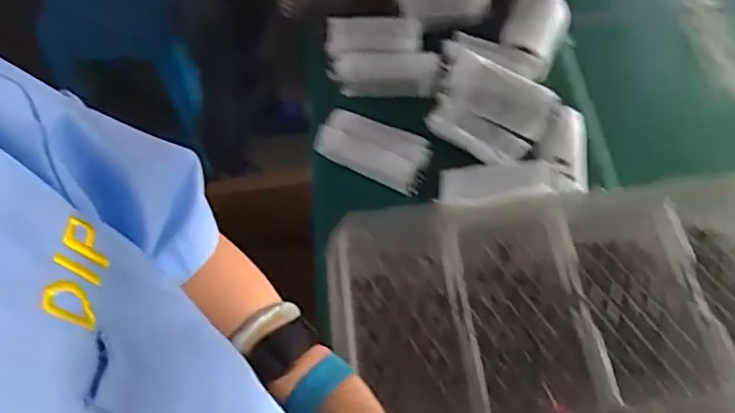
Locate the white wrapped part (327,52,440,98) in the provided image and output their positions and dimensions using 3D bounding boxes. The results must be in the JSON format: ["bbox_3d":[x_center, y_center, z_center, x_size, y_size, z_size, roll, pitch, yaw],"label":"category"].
[{"bbox_3d":[0.022,-0.167,0.805,0.134,0.033,0.050,6,58,4],"label":"white wrapped part"}]

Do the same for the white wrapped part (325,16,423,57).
[{"bbox_3d":[0.009,-0.218,0.802,0.120,0.031,0.044,1,58,1],"label":"white wrapped part"}]

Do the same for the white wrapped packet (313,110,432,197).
[{"bbox_3d":[0.011,-0.069,0.737,0.131,0.043,0.062,24,61,14],"label":"white wrapped packet"}]

